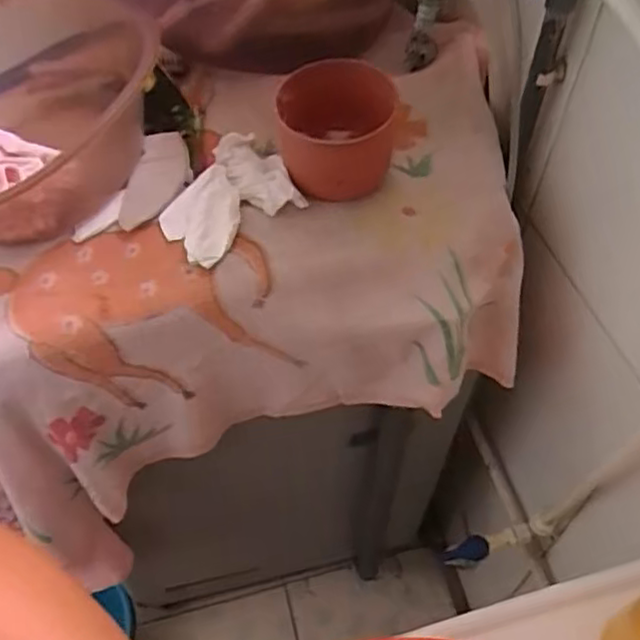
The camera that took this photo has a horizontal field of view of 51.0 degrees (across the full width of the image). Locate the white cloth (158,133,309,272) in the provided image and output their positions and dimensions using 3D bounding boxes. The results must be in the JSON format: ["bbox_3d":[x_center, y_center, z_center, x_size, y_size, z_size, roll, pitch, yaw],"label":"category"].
[{"bbox_3d":[-0.083,-0.111,0.598,0.119,0.050,0.092,-32,59,-22],"label":"white cloth"}]

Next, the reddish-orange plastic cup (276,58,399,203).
[{"bbox_3d":[0.016,-0.158,0.587,0.096,0.101,0.089,0,52,0],"label":"reddish-orange plastic cup"}]

